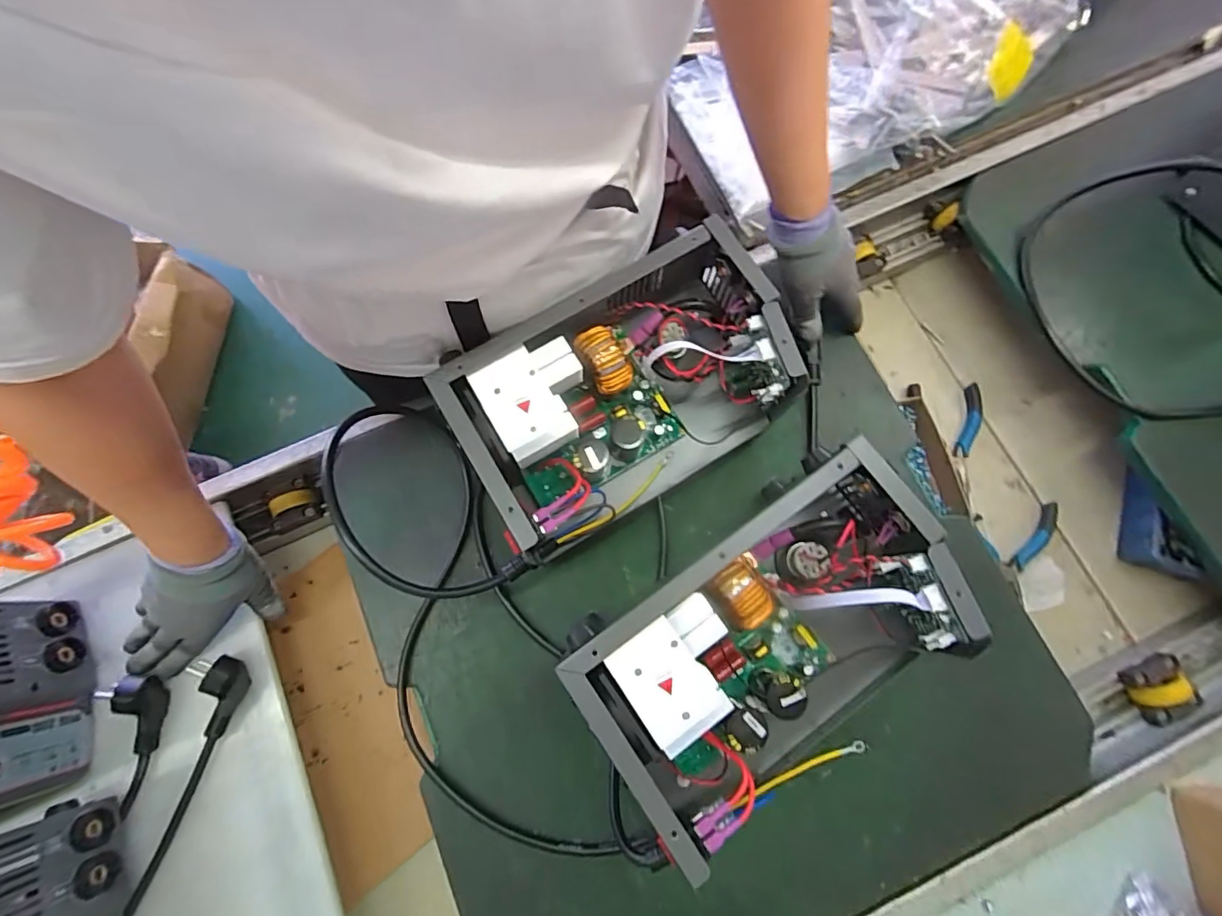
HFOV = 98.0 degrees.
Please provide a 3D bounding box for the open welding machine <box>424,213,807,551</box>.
[{"bbox_3d":[0.015,-0.056,0.468,0.276,0.124,0.158,-32,78,-7],"label":"open welding machine"}]

